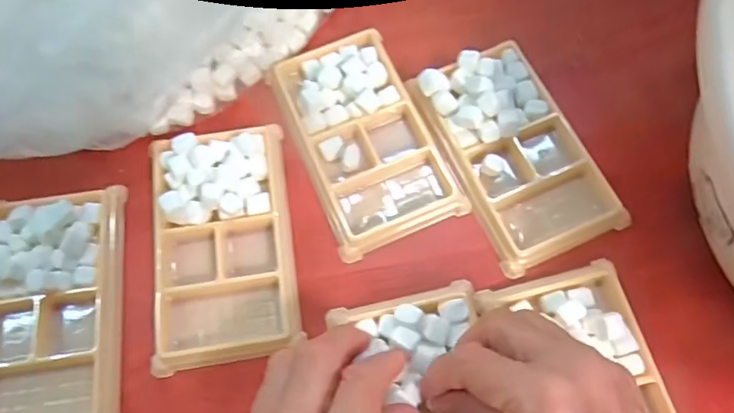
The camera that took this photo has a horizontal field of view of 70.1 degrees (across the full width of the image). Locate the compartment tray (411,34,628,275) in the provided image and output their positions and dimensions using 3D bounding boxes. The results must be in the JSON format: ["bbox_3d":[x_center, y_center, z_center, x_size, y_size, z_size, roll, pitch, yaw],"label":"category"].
[{"bbox_3d":[0.088,-0.036,0.304,0.075,0.019,0.131,-23,72,-8],"label":"compartment tray"}]

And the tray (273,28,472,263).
[{"bbox_3d":[-0.001,-0.043,0.316,0.080,0.018,0.131,-21,74,-7],"label":"tray"}]

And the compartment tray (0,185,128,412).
[{"bbox_3d":[-0.171,0.055,0.274,0.072,0.016,0.130,-6,70,-2],"label":"compartment tray"}]

